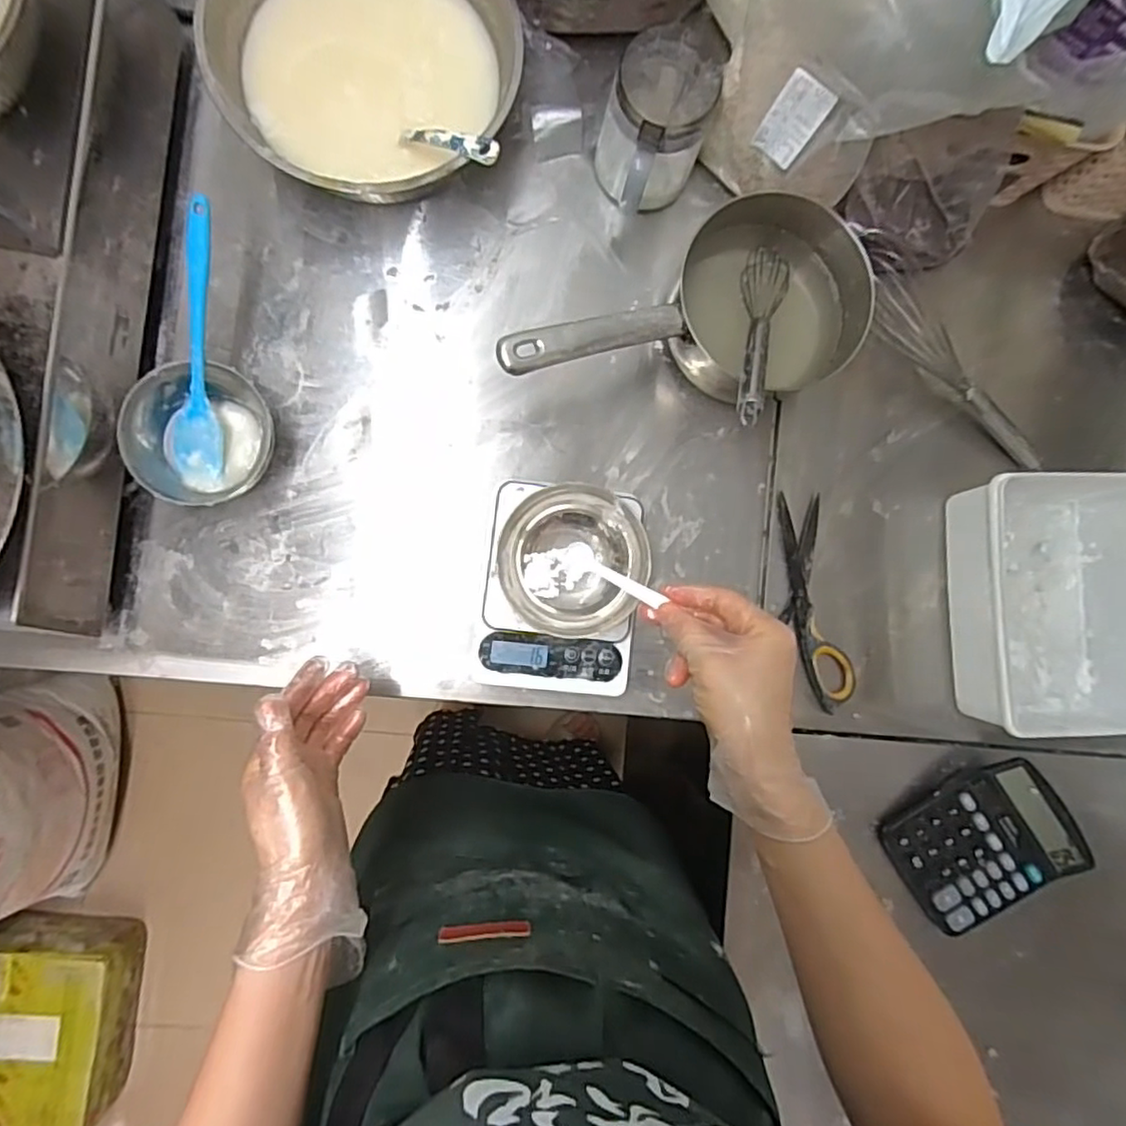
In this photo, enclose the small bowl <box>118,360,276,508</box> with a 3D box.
[{"bbox_3d":[-0.293,-0.105,0.531,0.104,0.049,0.113,11,88,-4],"label":"small bowl"}]

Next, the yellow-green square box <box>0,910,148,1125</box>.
[{"bbox_3d":[-0.940,0.849,1.181,0.304,0.118,0.355,9,88,-5],"label":"yellow-green square box"}]

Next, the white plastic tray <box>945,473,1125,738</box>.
[{"bbox_3d":[0.434,0.035,0.578,0.150,0.077,0.215,0,89,-5],"label":"white plastic tray"}]

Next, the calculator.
[{"bbox_3d":[0.380,0.257,0.584,0.145,0.046,0.115,-32,91,-5],"label":"calculator"}]

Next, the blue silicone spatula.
[{"bbox_3d":[-0.287,-0.165,0.501,0.042,0.013,0.211,8,108,-5],"label":"blue silicone spatula"}]

